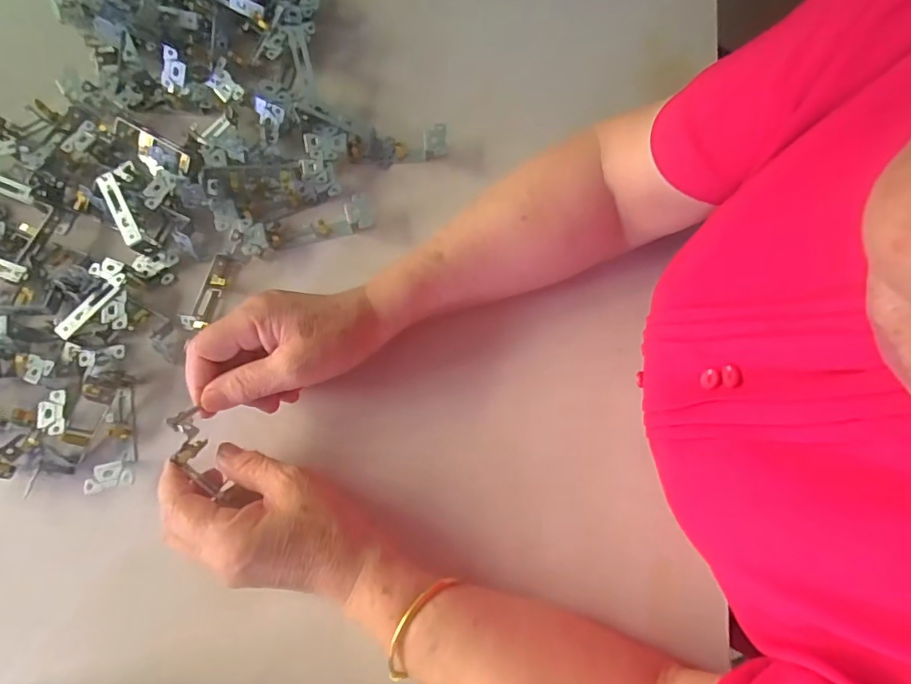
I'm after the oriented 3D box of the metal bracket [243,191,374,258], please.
[{"bbox_3d":[-0.124,-0.097,0.415,0.105,0.026,0.030,-15,76,-6],"label":"metal bracket"}]

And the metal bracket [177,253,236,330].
[{"bbox_3d":[-0.200,-0.040,0.397,0.019,0.019,0.069,12,63,2],"label":"metal bracket"}]

